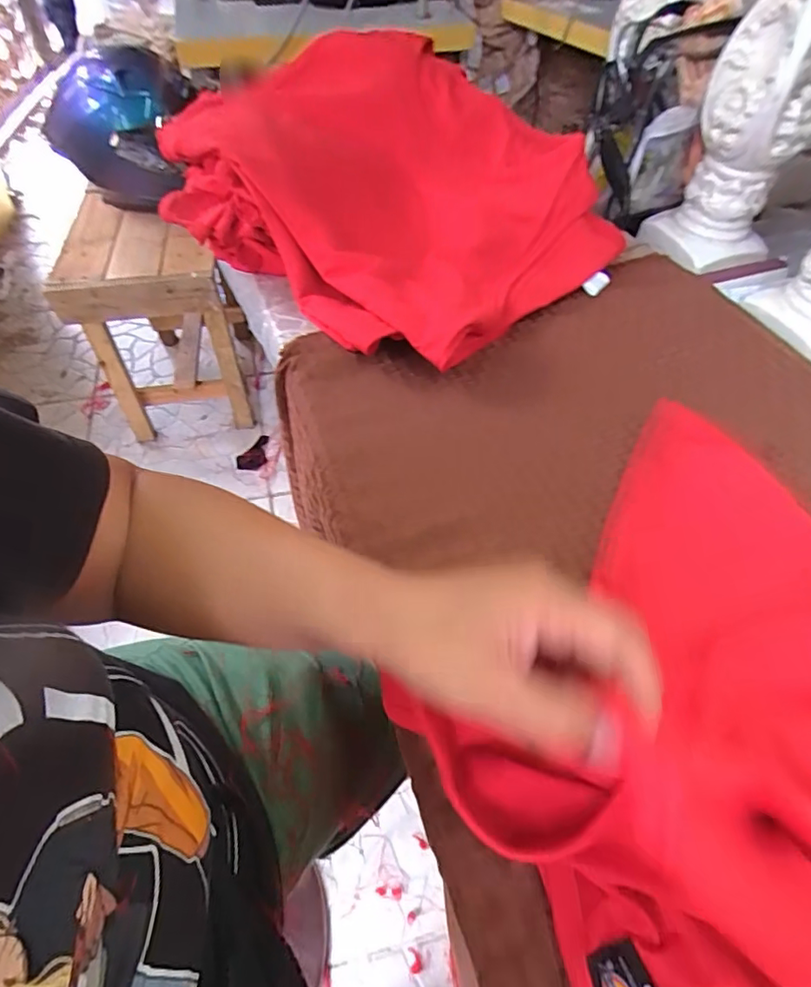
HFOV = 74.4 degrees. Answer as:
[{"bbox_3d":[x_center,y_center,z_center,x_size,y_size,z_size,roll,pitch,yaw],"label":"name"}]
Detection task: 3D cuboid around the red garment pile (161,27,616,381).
[{"bbox_3d":[-0.027,-0.340,0.580,0.431,0.151,0.335,34,61,21],"label":"red garment pile"}]

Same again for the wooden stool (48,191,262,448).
[{"bbox_3d":[-0.537,-0.414,1.232,0.275,0.422,0.388,-8,53,-9],"label":"wooden stool"}]

